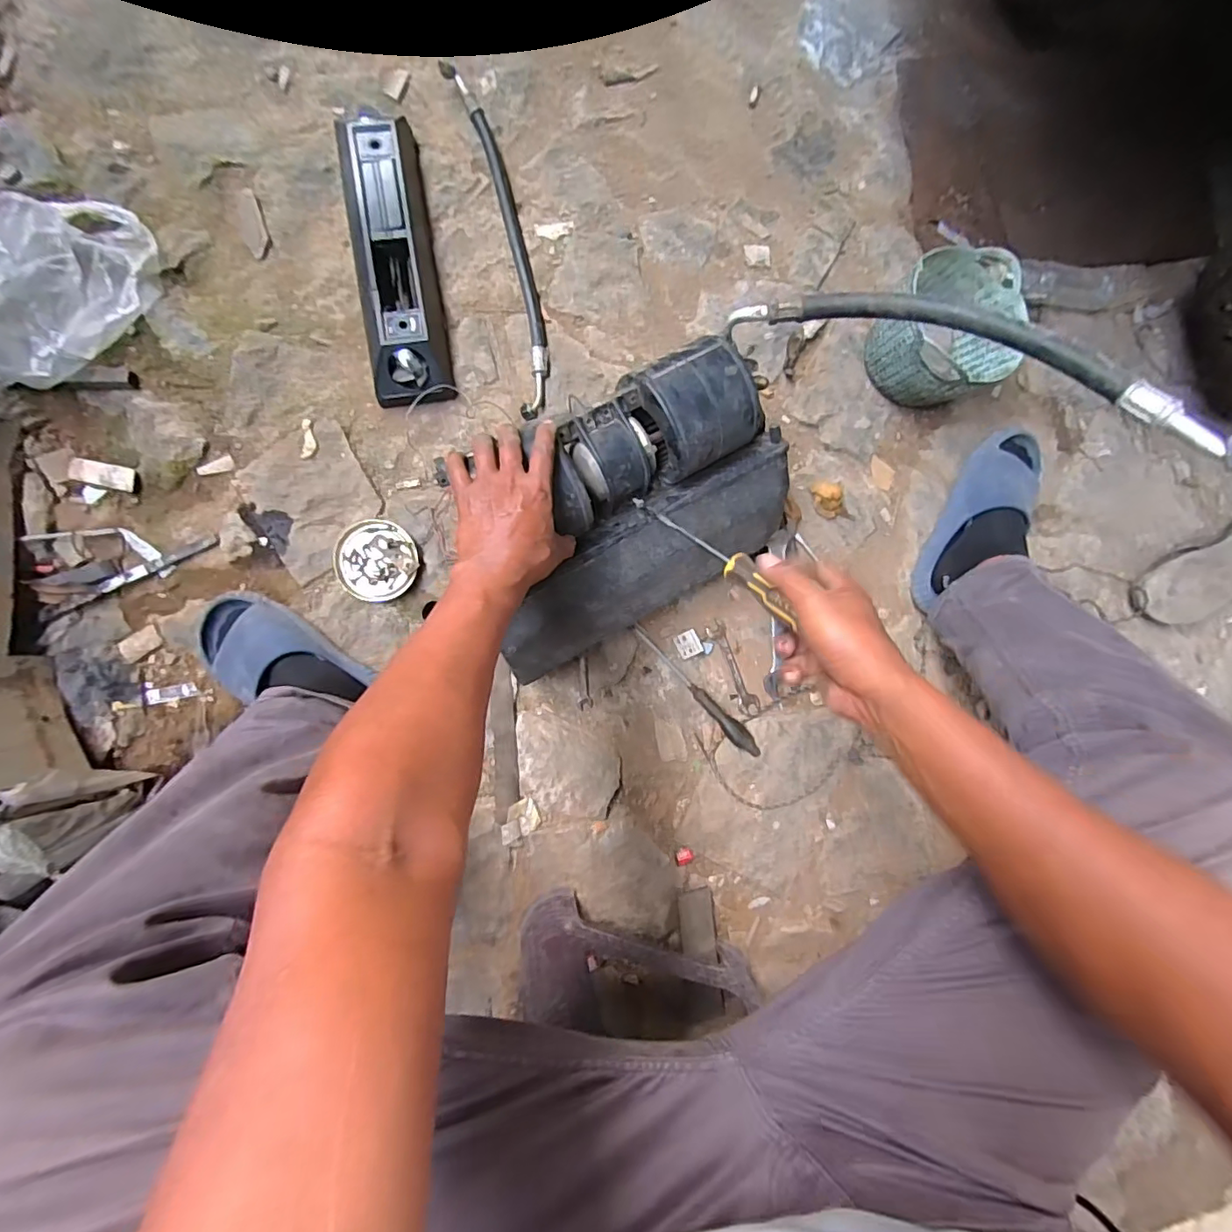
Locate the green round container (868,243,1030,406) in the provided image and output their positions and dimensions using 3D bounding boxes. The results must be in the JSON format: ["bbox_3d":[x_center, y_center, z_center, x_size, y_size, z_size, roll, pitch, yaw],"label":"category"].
[{"bbox_3d":[0.475,-0.400,0.797,0.173,0.136,0.184,0,87,-6],"label":"green round container"}]

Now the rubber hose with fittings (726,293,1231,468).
[{"bbox_3d":[0.316,-0.239,0.497,0.449,0.030,0.074,31,83,24],"label":"rubber hose with fittings"}]

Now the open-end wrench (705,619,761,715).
[{"bbox_3d":[0.172,0.076,0.809,0.031,0.006,0.140,-23,90,-7],"label":"open-end wrench"}]

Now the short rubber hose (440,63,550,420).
[{"bbox_3d":[-0.156,-0.528,0.781,0.059,0.024,0.496,-13,89,-7],"label":"short rubber hose"}]

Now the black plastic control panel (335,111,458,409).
[{"bbox_3d":[-0.300,-0.481,0.743,0.106,0.062,0.383,-9,88,-7],"label":"black plastic control panel"}]

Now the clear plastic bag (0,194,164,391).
[{"bbox_3d":[-0.701,-0.381,0.664,0.144,0.118,0.327,26,85,-4],"label":"clear plastic bag"}]

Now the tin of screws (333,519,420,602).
[{"bbox_3d":[-0.317,-0.074,0.733,0.101,0.021,0.105,0,87,-6],"label":"tin of screws"}]

